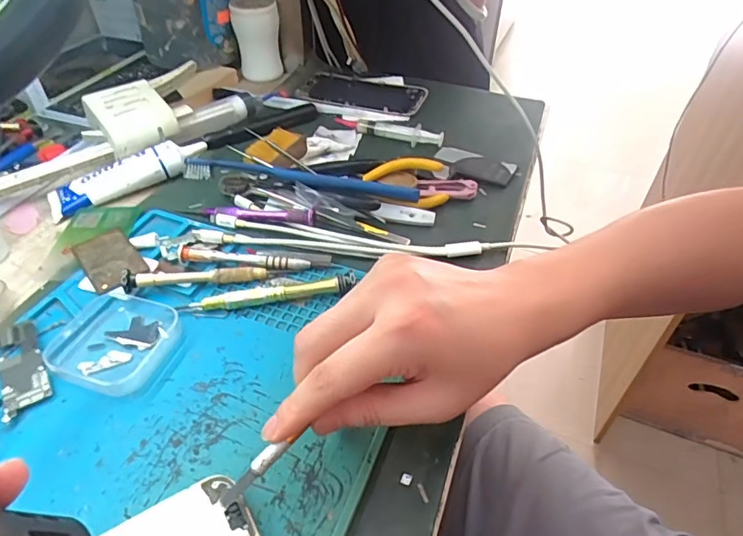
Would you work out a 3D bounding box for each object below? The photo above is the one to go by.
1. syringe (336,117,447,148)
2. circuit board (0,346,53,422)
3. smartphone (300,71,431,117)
[{"bbox_3d":[0.017,-0.146,0.519,0.118,0.012,0.020,23,47,21],"label":"syringe"},{"bbox_3d":[-0.202,0.065,0.291,0.025,0.004,0.046,-23,48,-24],"label":"circuit board"},{"bbox_3d":[-0.011,-0.209,0.593,0.149,0.007,0.081,15,45,13],"label":"smartphone"}]

